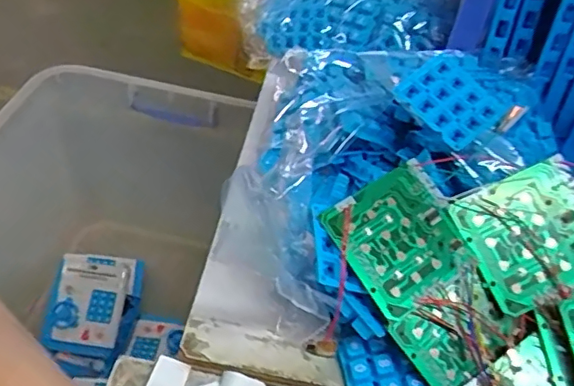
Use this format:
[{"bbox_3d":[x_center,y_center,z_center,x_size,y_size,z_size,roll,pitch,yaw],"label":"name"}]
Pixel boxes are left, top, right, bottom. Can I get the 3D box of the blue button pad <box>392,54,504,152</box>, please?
[{"bbox_3d":[0.108,-0.063,0.378,0.049,0.012,0.062,-35,70,-15],"label":"blue button pad"}]

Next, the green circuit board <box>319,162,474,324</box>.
[{"bbox_3d":[0.066,0.025,0.325,0.072,0.006,0.070,-29,75,-19],"label":"green circuit board"}]

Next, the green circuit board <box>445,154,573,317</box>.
[{"bbox_3d":[0.143,0.024,0.329,0.073,0.006,0.072,-25,75,-1],"label":"green circuit board"}]

